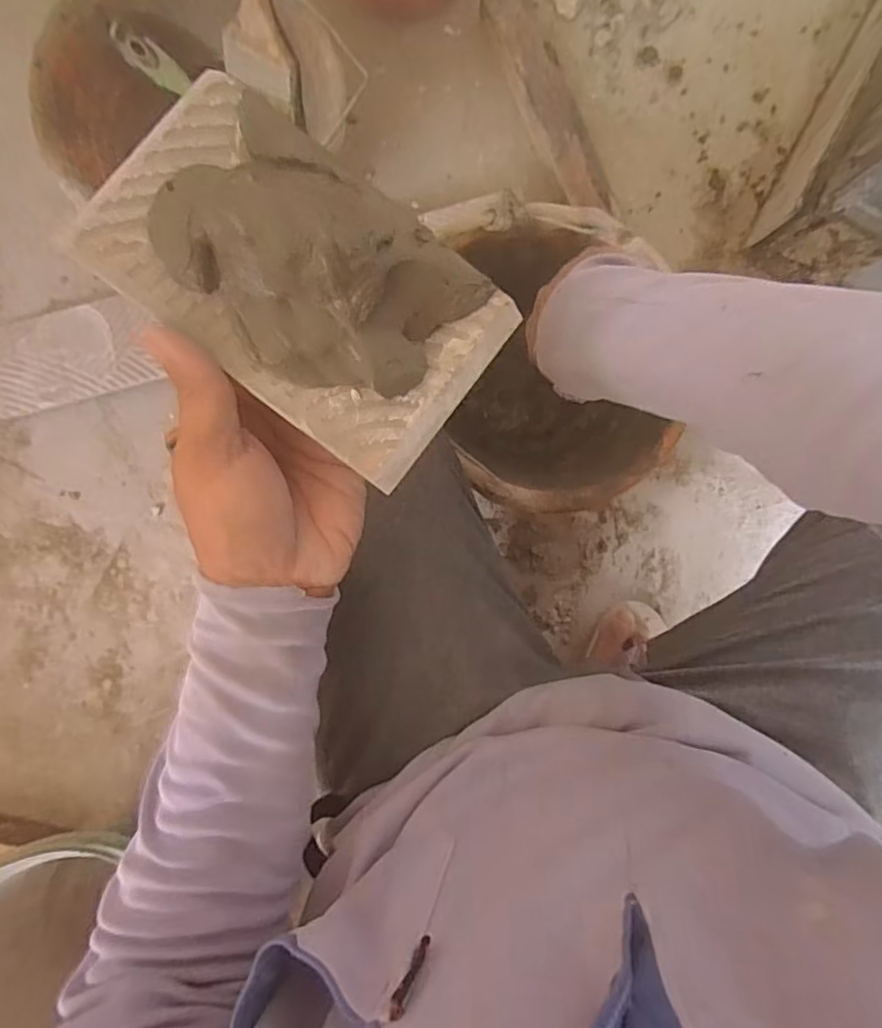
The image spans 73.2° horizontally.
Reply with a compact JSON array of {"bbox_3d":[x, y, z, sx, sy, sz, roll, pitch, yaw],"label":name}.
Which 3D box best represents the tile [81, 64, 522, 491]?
[{"bbox_3d":[-0.056,-0.093,0.222,0.155,0.046,0.092,38,89,0],"label":"tile"}]

